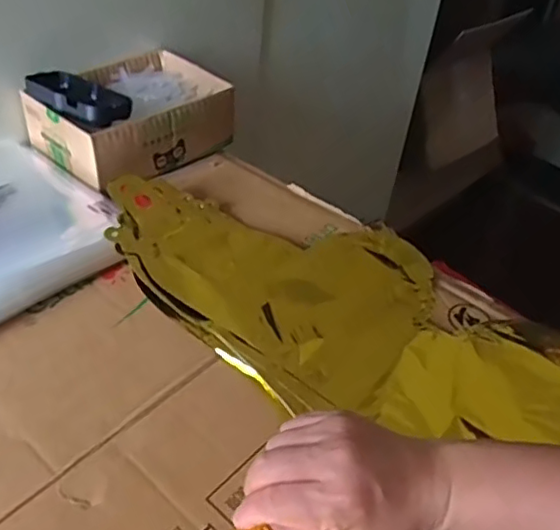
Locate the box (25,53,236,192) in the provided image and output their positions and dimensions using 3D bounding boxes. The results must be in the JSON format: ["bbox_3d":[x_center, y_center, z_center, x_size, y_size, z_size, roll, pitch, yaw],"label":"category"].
[{"bbox_3d":[-0.150,-0.155,0.660,0.146,0.066,0.191,35,48,28],"label":"box"}]

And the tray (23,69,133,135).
[{"bbox_3d":[-0.199,-0.165,0.603,0.111,0.026,0.061,35,48,28],"label":"tray"}]

